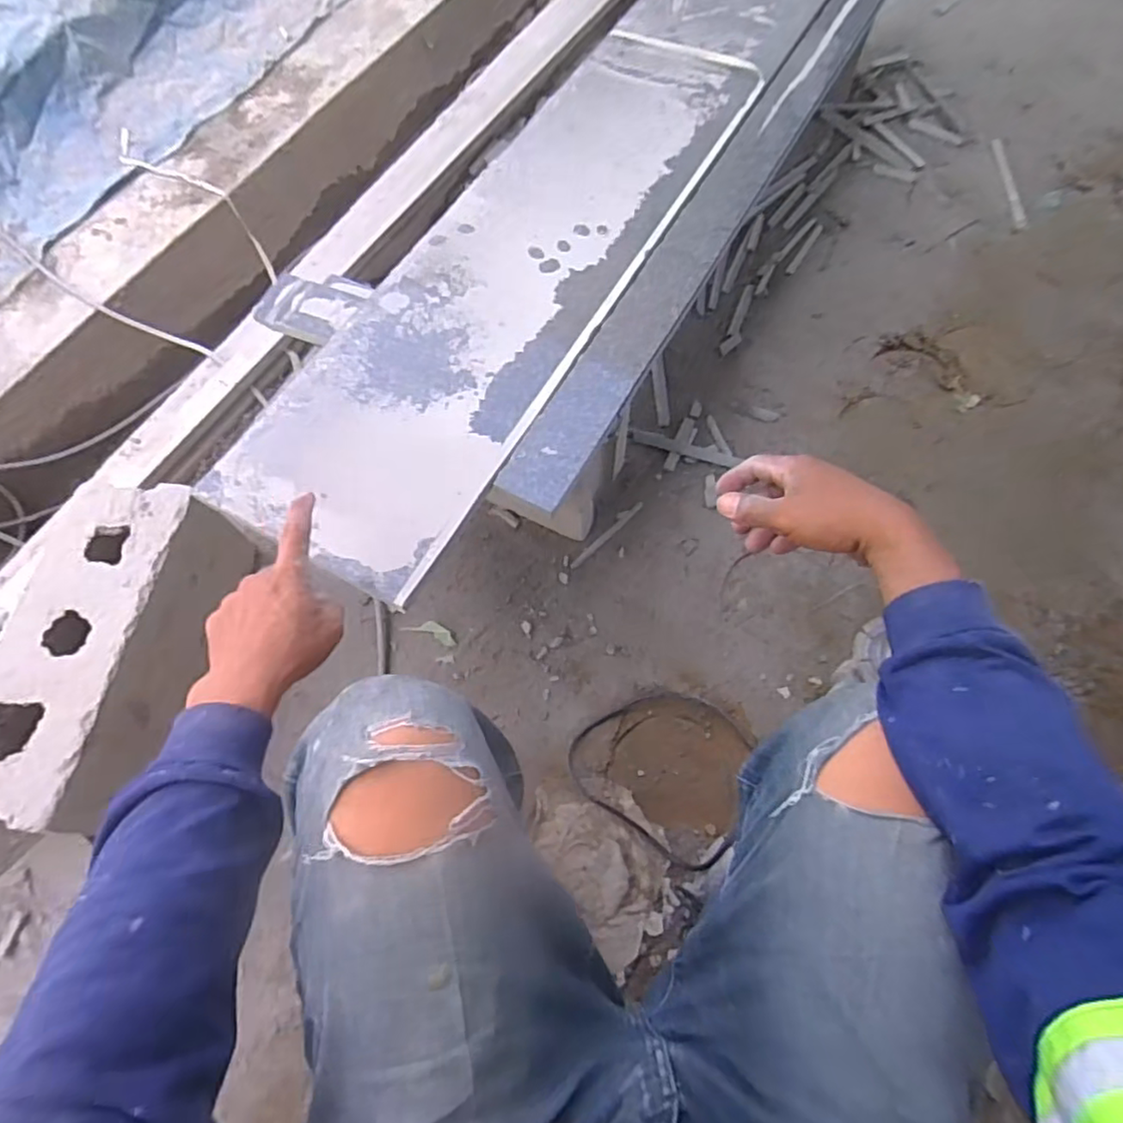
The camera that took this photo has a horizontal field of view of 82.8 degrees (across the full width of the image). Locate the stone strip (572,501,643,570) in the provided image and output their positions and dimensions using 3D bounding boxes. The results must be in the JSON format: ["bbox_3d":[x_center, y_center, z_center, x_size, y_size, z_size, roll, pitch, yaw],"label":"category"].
[{"bbox_3d":[0.065,-0.039,0.919,0.139,0.010,0.011,-40,75,-16],"label":"stone strip"}]

